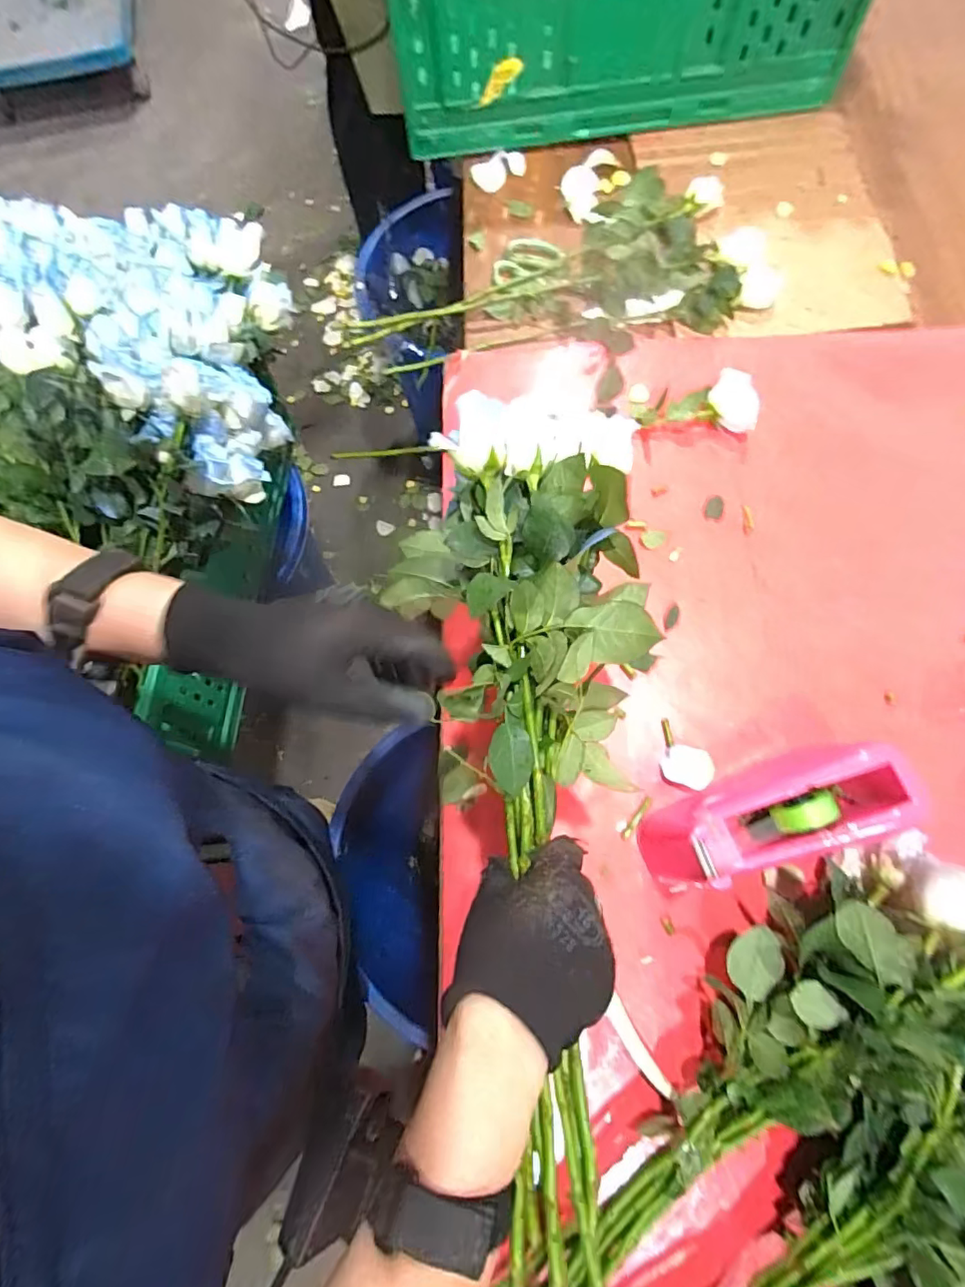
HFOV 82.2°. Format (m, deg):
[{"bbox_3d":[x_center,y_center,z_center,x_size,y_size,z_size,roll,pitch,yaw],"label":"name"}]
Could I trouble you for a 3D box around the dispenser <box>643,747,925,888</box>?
[{"bbox_3d":[0.242,0.146,0.473,0.205,0.103,0.074,-16,72,-2],"label":"dispenser"}]

